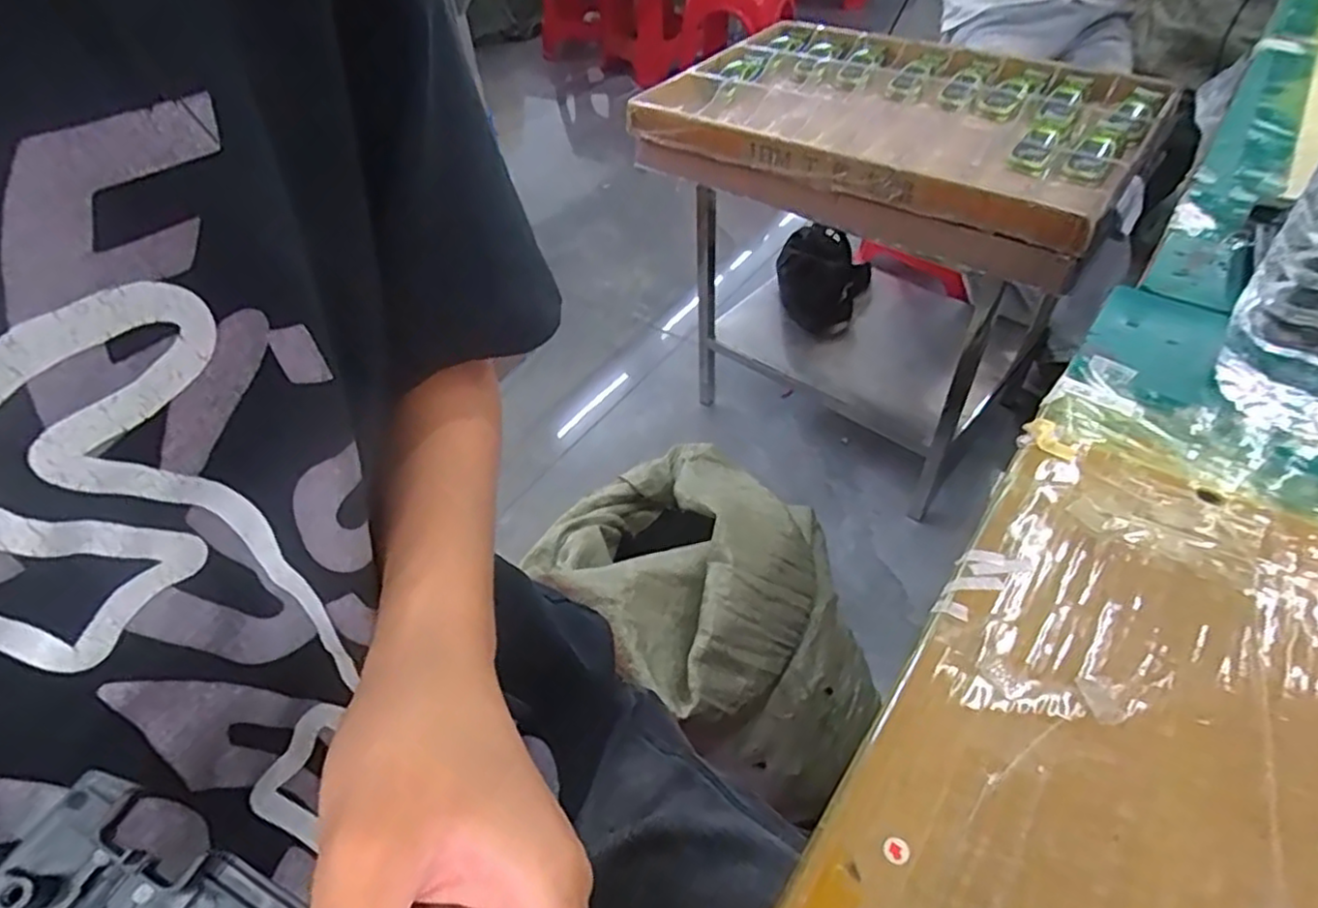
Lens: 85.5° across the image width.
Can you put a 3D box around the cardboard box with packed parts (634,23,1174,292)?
[{"bbox_3d":[0.317,-0.454,1.013,0.615,0.118,0.407,26,53,26],"label":"cardboard box with packed parts"}]

